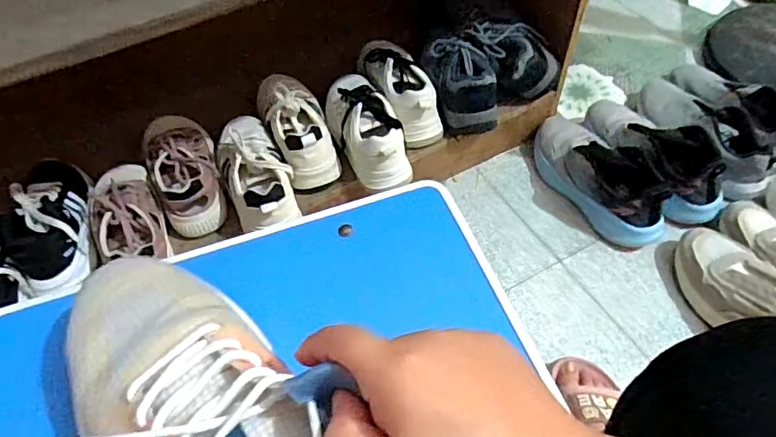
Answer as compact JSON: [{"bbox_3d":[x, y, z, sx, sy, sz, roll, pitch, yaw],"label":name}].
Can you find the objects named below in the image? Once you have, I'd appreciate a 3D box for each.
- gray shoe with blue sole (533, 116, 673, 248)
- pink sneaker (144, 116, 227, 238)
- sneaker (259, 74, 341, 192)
[{"bbox_3d":[0.355,-0.078,0.910,0.108,0.095,0.279,-22,56,-12],"label":"gray shoe with blue sole"},{"bbox_3d":[-0.318,-0.082,0.825,0.100,0.082,0.233,-23,56,-12],"label":"pink sneaker"},{"bbox_3d":[-0.148,-0.160,0.851,0.092,0.084,0.224,-22,56,-12],"label":"sneaker"}]

